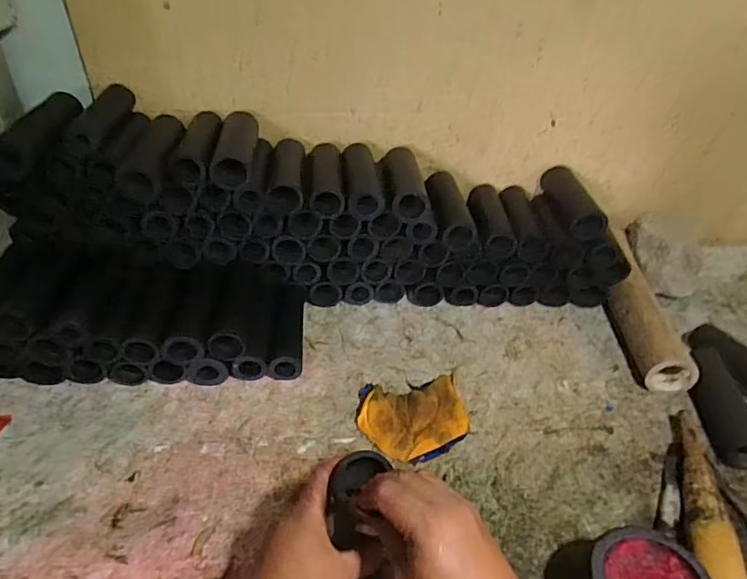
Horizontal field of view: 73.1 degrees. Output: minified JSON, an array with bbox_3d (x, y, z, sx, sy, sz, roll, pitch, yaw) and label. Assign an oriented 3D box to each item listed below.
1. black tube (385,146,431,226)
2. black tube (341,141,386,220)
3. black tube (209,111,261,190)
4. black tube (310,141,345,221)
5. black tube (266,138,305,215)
[{"bbox_3d":[0.052,-0.181,0.837,0.061,0.052,0.194,-1,37,-2],"label":"black tube"},{"bbox_3d":[-0.022,-0.183,0.834,0.057,0.050,0.187,-4,37,-6],"label":"black tube"},{"bbox_3d":[-0.216,-0.234,0.807,0.062,0.066,0.192,-3,37,-5],"label":"black tube"},{"bbox_3d":[-0.078,-0.185,0.833,0.051,0.044,0.192,-3,37,-5],"label":"black tube"},{"bbox_3d":[-0.142,-0.192,0.835,0.055,0.051,0.195,-3,37,-5],"label":"black tube"}]

